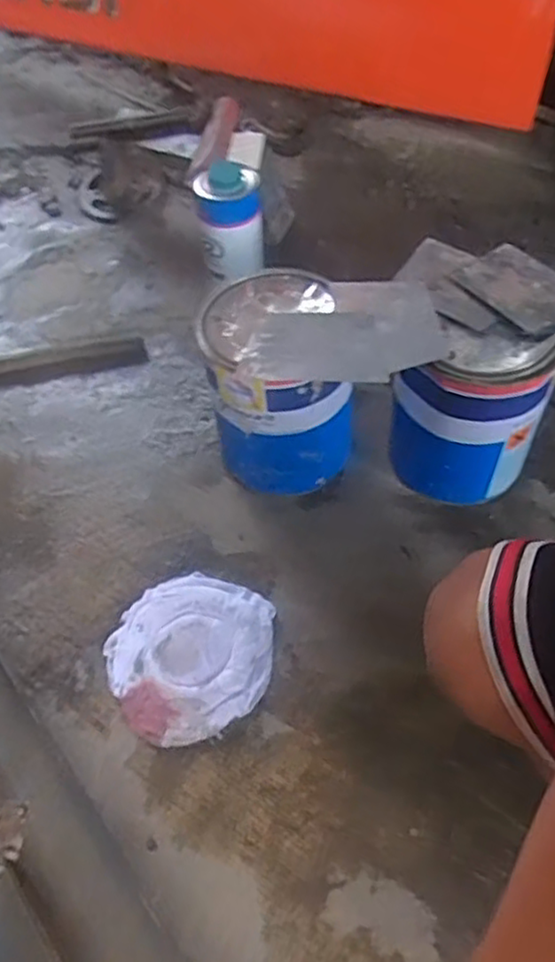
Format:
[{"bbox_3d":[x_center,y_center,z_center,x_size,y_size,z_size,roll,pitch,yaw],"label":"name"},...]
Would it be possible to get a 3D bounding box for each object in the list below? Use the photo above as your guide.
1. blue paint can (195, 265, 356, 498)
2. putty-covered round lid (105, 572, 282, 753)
[{"bbox_3d":[-0.002,-0.101,0.781,0.147,0.197,0.162,-12,55,-6],"label":"blue paint can"},{"bbox_3d":[-0.088,0.176,0.727,0.175,0.016,0.167,-1,54,2],"label":"putty-covered round lid"}]

